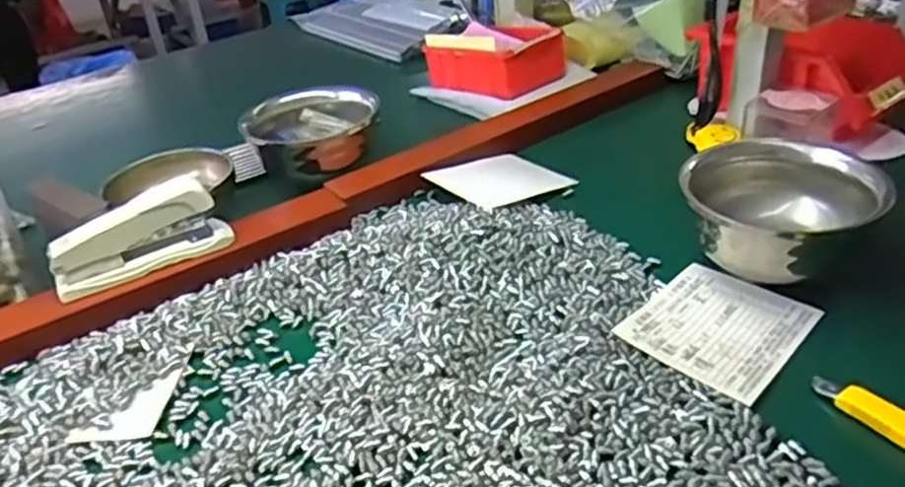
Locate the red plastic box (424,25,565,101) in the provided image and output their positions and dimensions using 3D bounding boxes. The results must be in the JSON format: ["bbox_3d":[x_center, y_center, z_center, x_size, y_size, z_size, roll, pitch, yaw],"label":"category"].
[{"bbox_3d":[0.047,-0.208,0.790,0.096,0.056,0.137,-27,38,-28],"label":"red plastic box"}]

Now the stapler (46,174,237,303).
[{"bbox_3d":[-0.229,-0.008,0.515,0.120,0.055,0.027,-23,37,-23],"label":"stapler"}]

